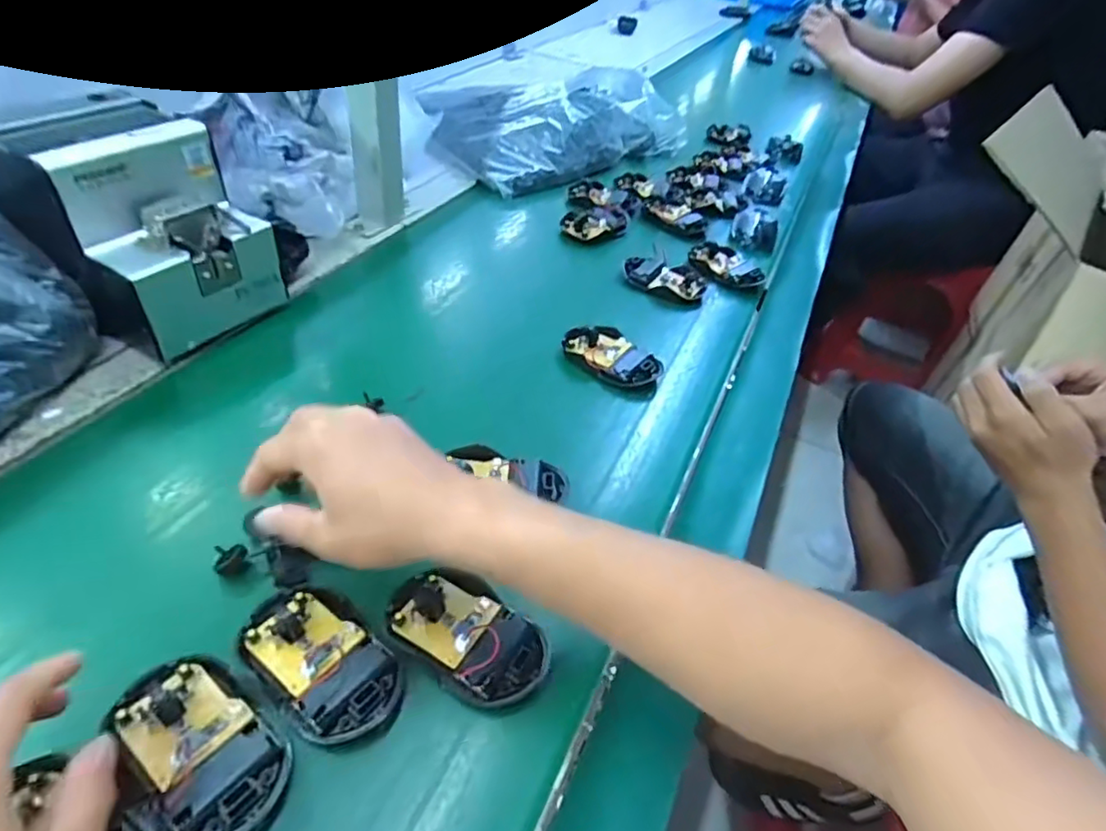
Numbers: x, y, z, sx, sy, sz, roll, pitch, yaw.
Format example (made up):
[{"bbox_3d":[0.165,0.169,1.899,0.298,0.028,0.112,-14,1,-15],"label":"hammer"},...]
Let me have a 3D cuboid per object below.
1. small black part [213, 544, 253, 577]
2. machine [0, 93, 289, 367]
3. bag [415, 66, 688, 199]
[{"bbox_3d":[-0.191,0.087,0.366,0.018,0.019,0.011,-7,44,-20],"label":"small black part"},{"bbox_3d":[-0.341,-0.157,0.508,0.174,0.146,0.133,28,43,18],"label":"machine"},{"bbox_3d":[0.015,-0.442,0.921,0.393,0.084,0.214,-25,52,-35],"label":"bag"}]

